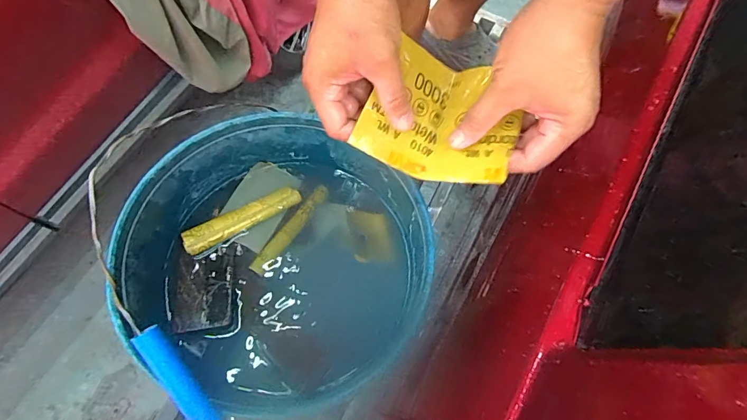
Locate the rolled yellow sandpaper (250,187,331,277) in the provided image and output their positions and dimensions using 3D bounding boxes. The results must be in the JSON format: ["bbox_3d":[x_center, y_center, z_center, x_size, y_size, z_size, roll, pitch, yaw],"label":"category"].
[{"bbox_3d":[-0.103,0.022,0.509,0.018,0.013,0.135,32,70,13],"label":"rolled yellow sandpaper"}]

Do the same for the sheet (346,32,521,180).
[{"bbox_3d":[0.060,-0.084,0.358,0.124,0.035,0.114,17,67,7],"label":"sheet"}]

